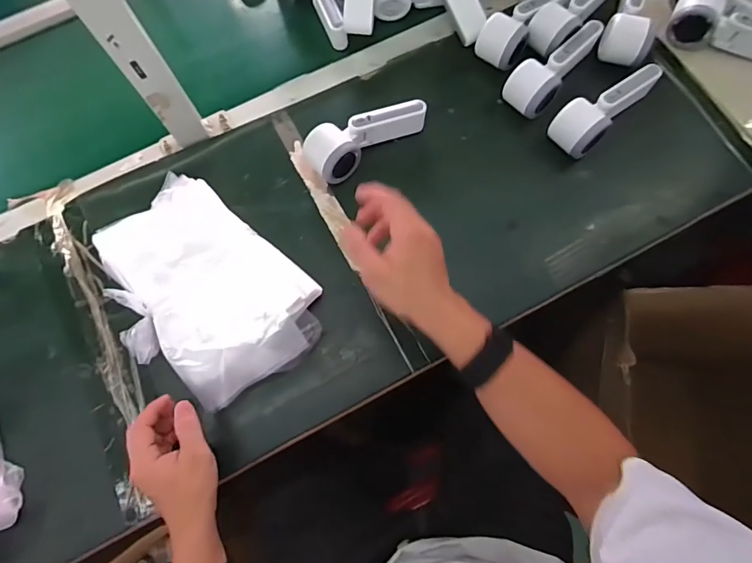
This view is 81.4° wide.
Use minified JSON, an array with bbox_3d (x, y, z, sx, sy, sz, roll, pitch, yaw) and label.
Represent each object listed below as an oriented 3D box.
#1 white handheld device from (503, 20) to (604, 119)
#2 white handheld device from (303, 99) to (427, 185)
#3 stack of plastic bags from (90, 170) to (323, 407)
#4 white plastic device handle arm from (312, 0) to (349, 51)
[{"bbox_3d":[0.240,-0.296,0.585,0.060,0.050,0.170,39,78,13],"label":"white handheld device"},{"bbox_3d":[-0.015,-0.191,0.567,0.160,0.054,0.058,-36,75,-9],"label":"white handheld device"},{"bbox_3d":[-0.200,0.018,0.503,0.254,0.067,0.196,40,78,13],"label":"stack of plastic bags"},{"bbox_3d":[-0.070,-0.394,0.637,0.024,0.038,0.101,-24,73,-5],"label":"white plastic device handle arm"}]

